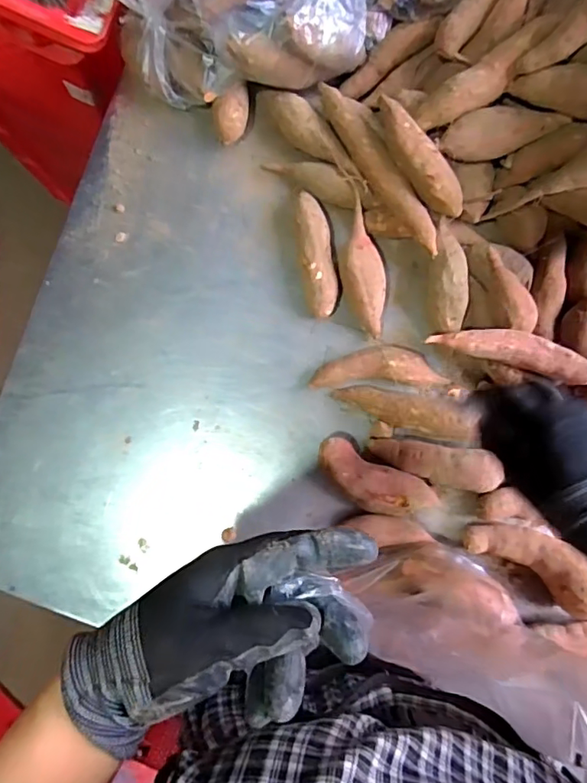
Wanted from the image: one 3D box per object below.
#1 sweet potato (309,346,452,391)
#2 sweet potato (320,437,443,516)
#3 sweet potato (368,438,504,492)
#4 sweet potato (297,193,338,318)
[{"bbox_3d":[0.081,-0.023,0.498,0.126,0.033,0.037,-2,85,2],"label":"sweet potato"},{"bbox_3d":[0.076,0.085,0.485,0.118,0.040,0.046,28,87,5],"label":"sweet potato"},{"bbox_3d":[0.124,0.066,0.488,0.111,0.033,0.042,6,85,3],"label":"sweet potato"},{"bbox_3d":[0.022,-0.130,0.505,0.030,0.026,0.118,-9,84,2],"label":"sweet potato"}]

